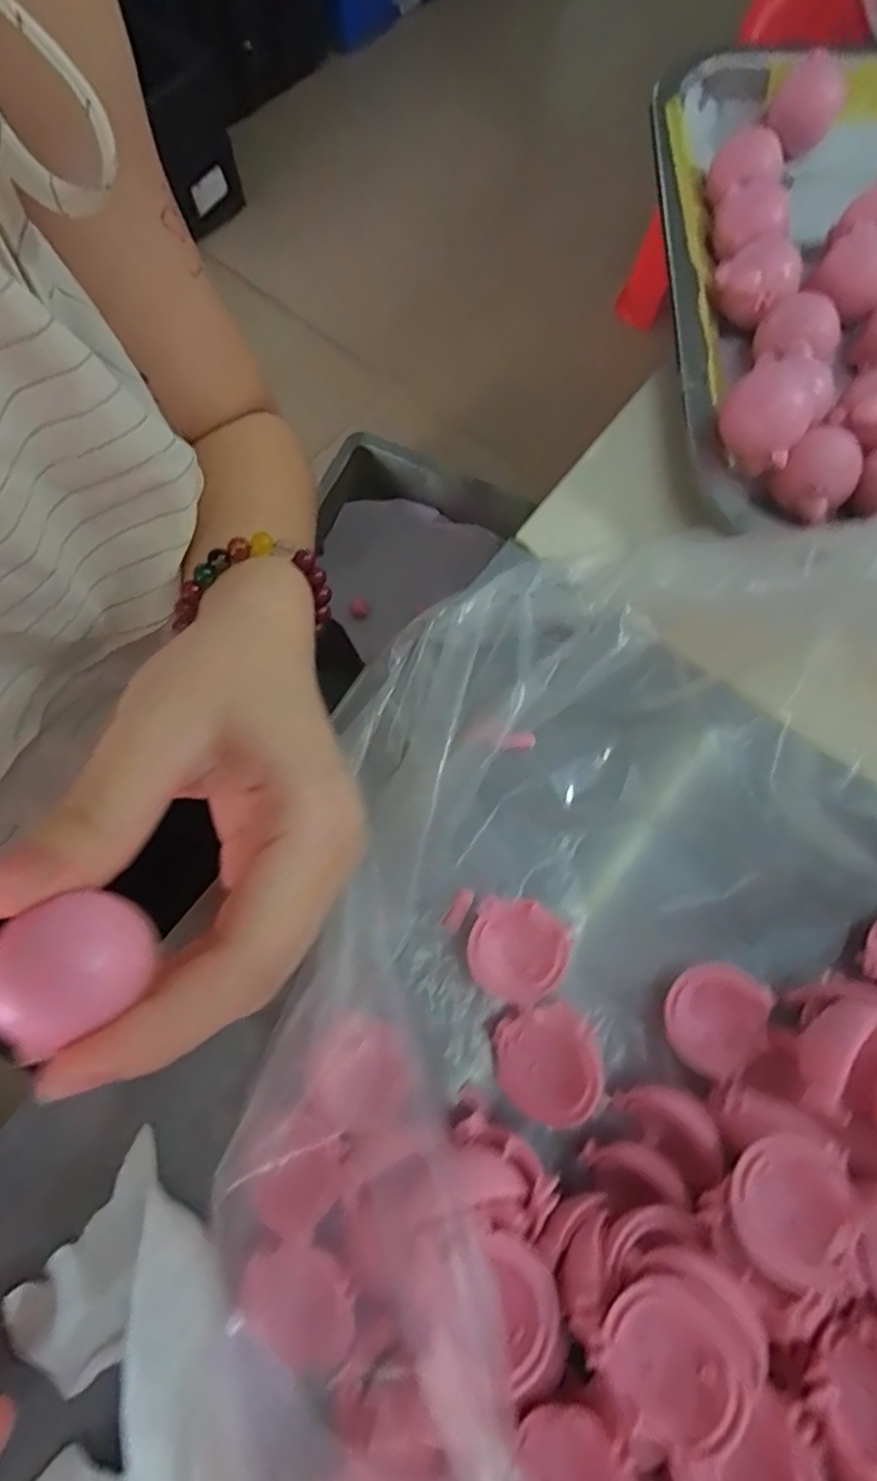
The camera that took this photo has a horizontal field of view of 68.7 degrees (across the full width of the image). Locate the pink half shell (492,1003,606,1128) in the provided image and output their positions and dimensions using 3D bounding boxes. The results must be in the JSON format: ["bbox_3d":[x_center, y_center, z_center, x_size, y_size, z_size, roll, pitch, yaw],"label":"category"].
[{"bbox_3d":[0.031,0.090,0.178,0.031,0.010,0.029,-16,72,33],"label":"pink half shell"}]

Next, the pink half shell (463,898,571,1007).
[{"bbox_3d":[0.024,0.064,0.197,0.030,0.012,0.028,33,77,9],"label":"pink half shell"}]

